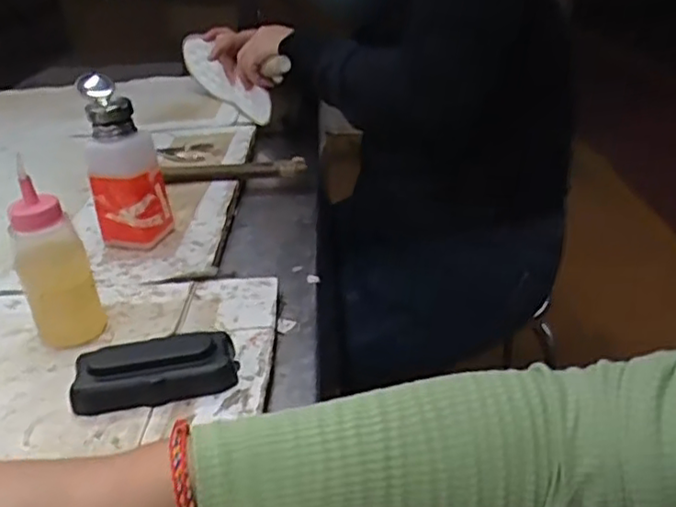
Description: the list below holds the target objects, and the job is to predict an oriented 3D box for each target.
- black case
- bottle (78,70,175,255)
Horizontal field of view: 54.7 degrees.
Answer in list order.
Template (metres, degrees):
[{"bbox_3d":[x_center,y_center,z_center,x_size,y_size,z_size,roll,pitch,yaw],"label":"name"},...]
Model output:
[{"bbox_3d":[-0.125,0.080,0.447,0.106,0.027,0.043,-7,30,-7],"label":"black case"},{"bbox_3d":[-0.199,-0.080,0.607,0.059,0.154,0.055,3,30,11],"label":"bottle"}]

